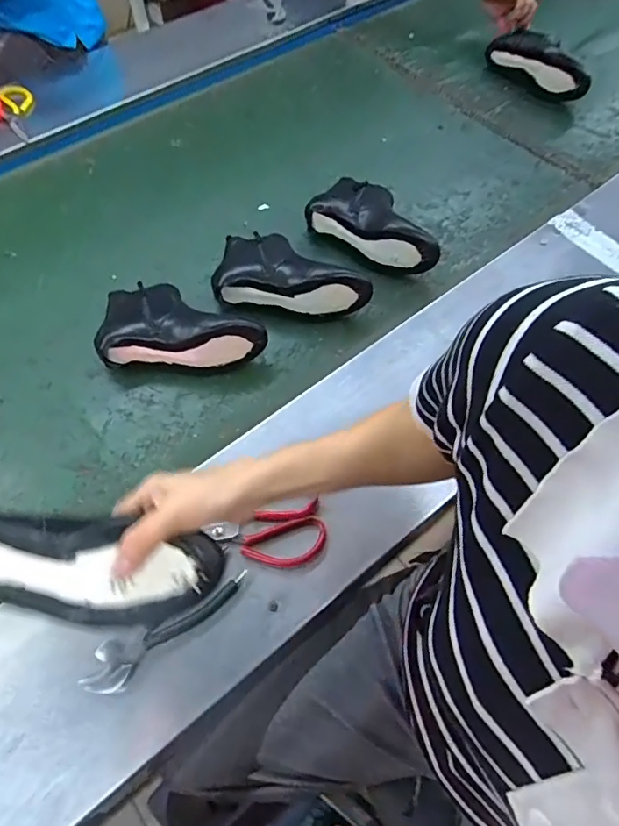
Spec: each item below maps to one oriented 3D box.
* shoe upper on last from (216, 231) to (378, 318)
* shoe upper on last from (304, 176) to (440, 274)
[{"bbox_3d":[-0.022,-0.224,0.800,0.242,0.071,0.133,9,61,5],"label":"shoe upper on last"},{"bbox_3d":[0.121,-0.322,0.848,0.240,0.071,0.143,33,65,17],"label":"shoe upper on last"}]

